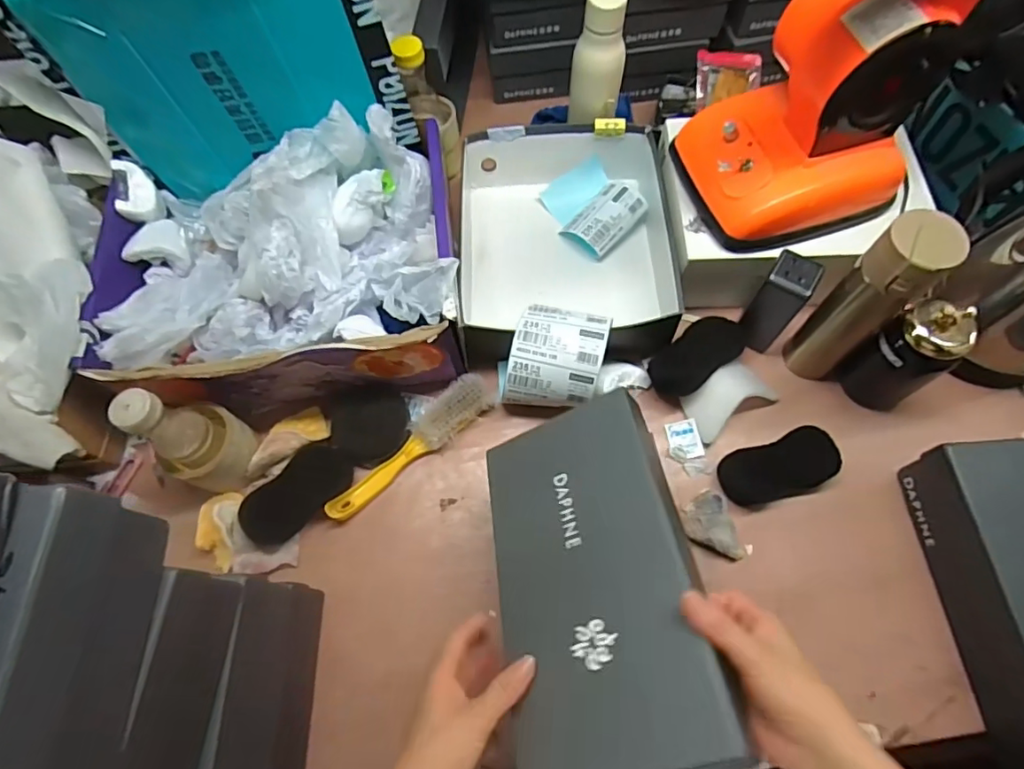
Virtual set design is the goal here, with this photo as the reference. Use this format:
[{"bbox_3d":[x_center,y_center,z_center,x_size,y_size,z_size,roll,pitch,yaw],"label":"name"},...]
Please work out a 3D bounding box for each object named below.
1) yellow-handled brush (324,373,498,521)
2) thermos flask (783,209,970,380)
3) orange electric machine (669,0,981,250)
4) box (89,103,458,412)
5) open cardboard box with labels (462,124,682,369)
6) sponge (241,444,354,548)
[{"bbox_3d":[-0.114,0.076,0.647,0.235,0.033,0.052,-42,71,-14],"label":"yellow-handled brush"},{"bbox_3d":[0.362,-0.076,0.576,0.056,0.240,0.066,-42,71,-14],"label":"thermos flask"},{"bbox_3d":[0.305,-0.283,0.563,0.198,0.199,0.176,-19,67,-5],"label":"orange electric machine"},{"bbox_3d":[-0.266,-0.139,0.640,0.397,0.186,0.281,-5,67,1],"label":"box"},{"bbox_3d":[0.064,-0.193,0.731,0.269,0.096,0.318,-3,67,2],"label":"open cardboard box with labels"},{"bbox_3d":[-0.245,0.125,0.626,0.133,0.039,0.066,-42,71,-14],"label":"sponge"}]

